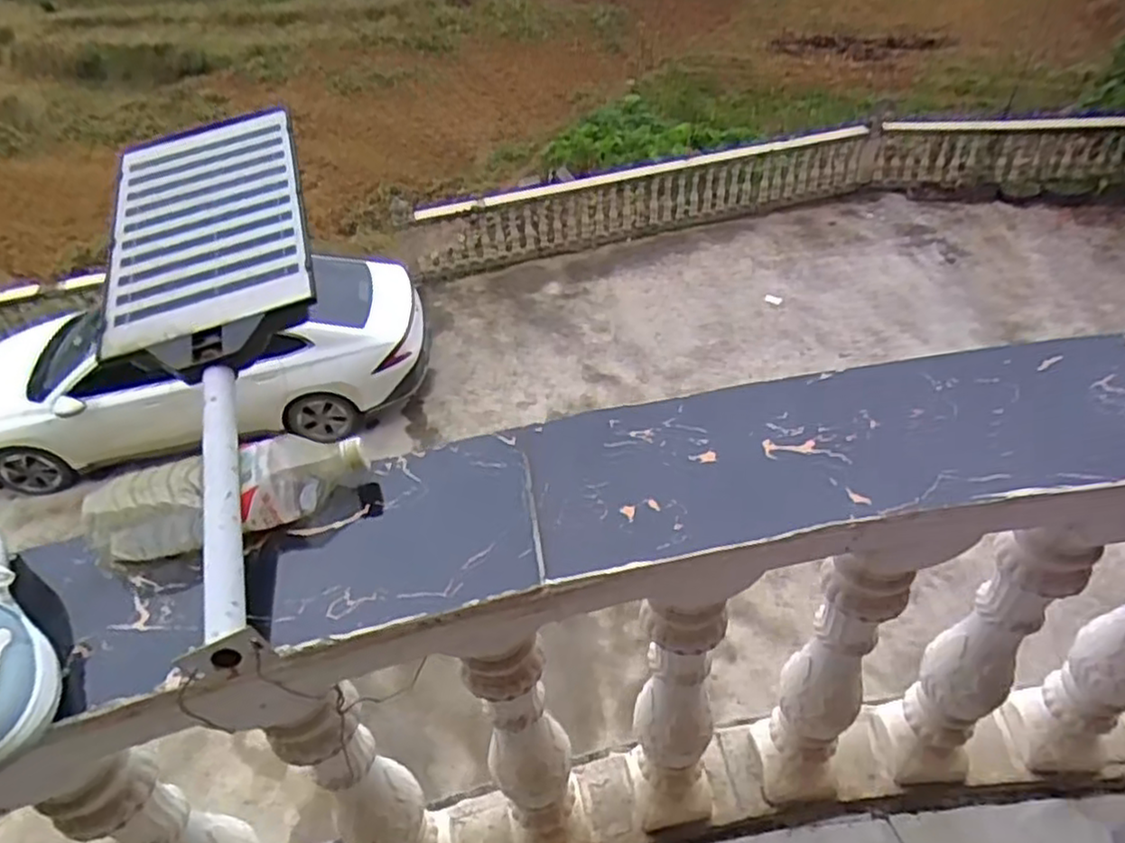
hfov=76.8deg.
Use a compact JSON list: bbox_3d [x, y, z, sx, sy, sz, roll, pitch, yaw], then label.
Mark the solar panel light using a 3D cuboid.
[{"bbox_3d":[-0.343,-0.098,0.701,0.203,0.135,0.693,-15,45,-11],"label":"solar panel light"}]

